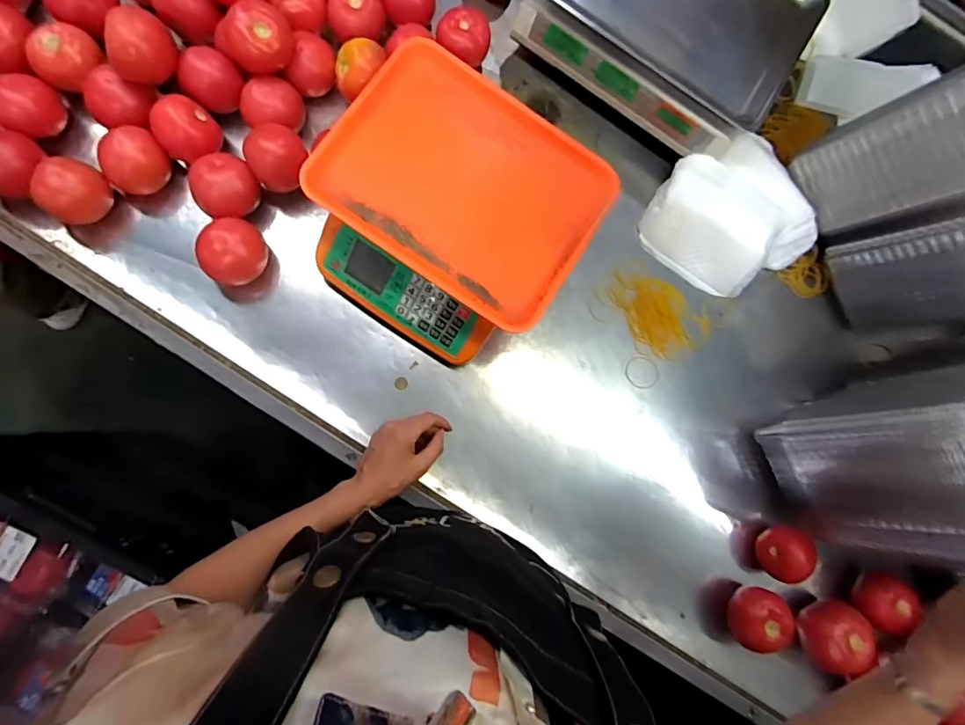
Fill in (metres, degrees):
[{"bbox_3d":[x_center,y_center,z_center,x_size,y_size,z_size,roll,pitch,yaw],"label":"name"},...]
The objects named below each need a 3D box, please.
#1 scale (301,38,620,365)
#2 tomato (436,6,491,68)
[{"bbox_3d":[-0.036,-0.172,0.605,0.297,0.123,0.284,33,80,-2],"label":"scale"},{"bbox_3d":[-0.026,-0.436,0.678,0.072,0.050,0.070,10,82,-6],"label":"tomato"}]

